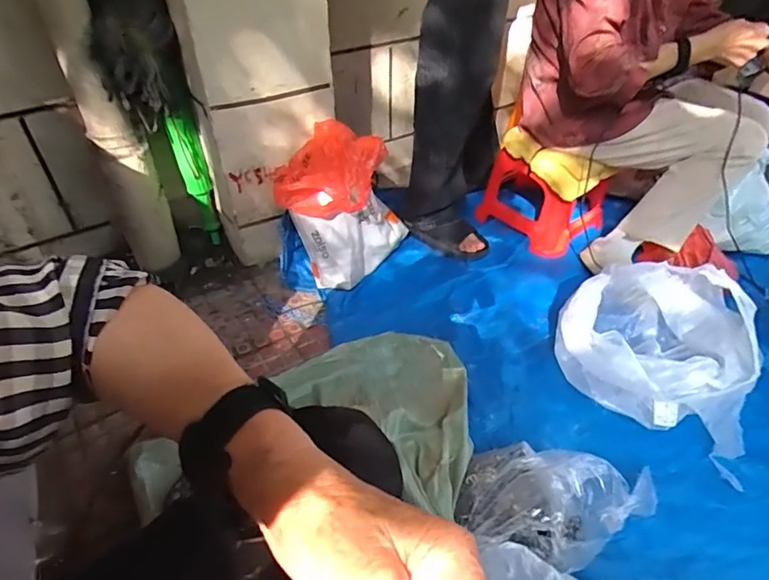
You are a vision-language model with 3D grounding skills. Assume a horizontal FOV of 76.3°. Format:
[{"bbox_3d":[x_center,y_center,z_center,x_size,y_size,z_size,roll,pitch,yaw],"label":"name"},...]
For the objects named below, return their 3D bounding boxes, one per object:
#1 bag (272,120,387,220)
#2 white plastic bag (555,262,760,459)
[{"bbox_3d":[-0.123,-0.283,1.151,0.246,0.146,0.191,3,41,6],"label":"bag"},{"bbox_3d":[0.595,0.086,1.052,0.370,0.179,0.387,21,46,24],"label":"white plastic bag"}]

